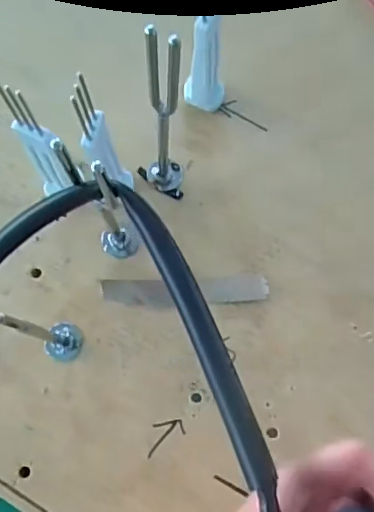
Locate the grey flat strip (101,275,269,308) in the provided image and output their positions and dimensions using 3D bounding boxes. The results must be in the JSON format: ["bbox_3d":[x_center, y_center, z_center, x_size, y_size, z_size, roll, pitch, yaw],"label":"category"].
[{"bbox_3d":[-0.001,0.024,0.381,0.111,0.004,0.019,-2,78,0],"label":"grey flat strip"}]

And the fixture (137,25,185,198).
[{"bbox_3d":[-0.018,-0.074,0.332,0.030,0.148,0.034,-5,78,-1],"label":"fixture"}]

